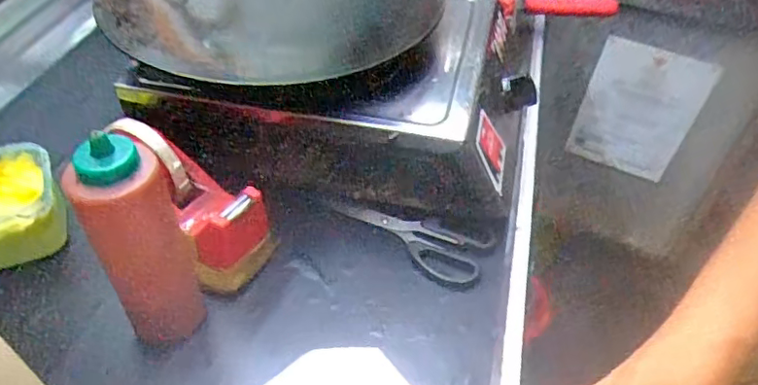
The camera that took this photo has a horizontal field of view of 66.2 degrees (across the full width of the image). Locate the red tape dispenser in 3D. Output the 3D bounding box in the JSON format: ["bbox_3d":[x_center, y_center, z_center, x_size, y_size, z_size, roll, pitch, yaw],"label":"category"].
[{"bbox_3d":[-0.158,0.000,0.506,0.075,0.069,0.178,-38,98,-32],"label":"red tape dispenser"}]

